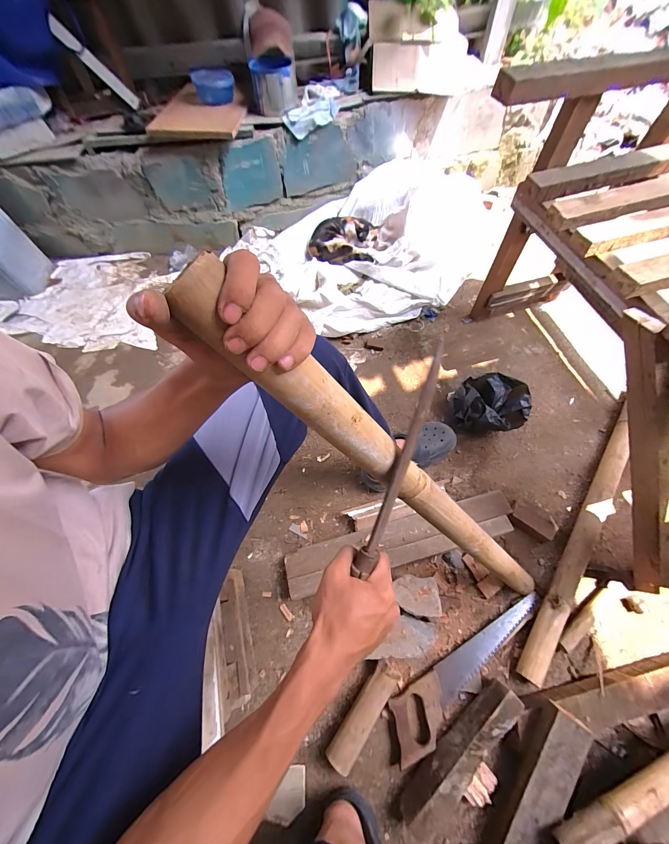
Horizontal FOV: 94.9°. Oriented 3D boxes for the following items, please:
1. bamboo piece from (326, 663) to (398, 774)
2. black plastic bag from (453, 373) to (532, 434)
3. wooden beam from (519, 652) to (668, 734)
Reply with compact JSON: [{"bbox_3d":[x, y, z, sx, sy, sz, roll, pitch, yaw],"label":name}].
[{"bbox_3d":[0.060,0.570,0.605,0.052,0.047,0.191,35,70,20],"label":"bamboo piece"},{"bbox_3d":[0.432,-0.039,0.861,0.182,0.122,0.153,-16,63,-4],"label":"black plastic bag"},{"bbox_3d":[0.612,0.513,0.596,0.477,0.050,0.069,-14,62,-3],"label":"wooden beam"}]

